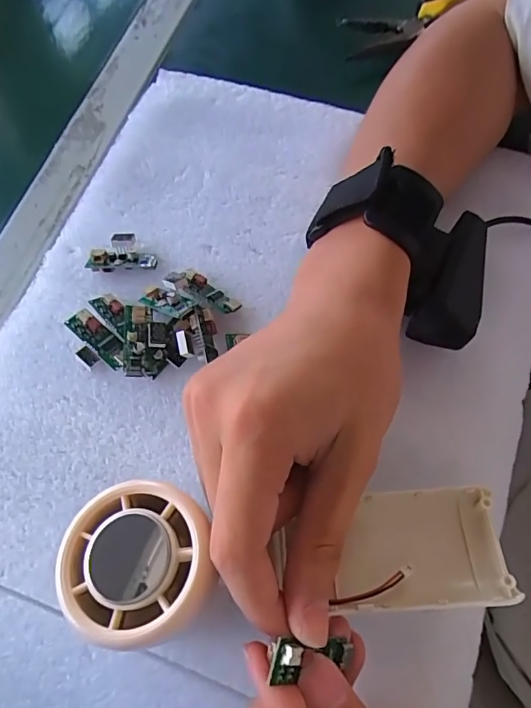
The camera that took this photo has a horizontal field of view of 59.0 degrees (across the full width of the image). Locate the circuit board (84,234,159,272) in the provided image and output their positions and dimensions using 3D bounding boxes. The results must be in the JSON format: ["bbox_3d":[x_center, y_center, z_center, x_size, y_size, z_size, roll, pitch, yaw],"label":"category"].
[{"bbox_3d":[-0.082,-0.060,0.272,0.037,0.010,0.025,-1,70,2],"label":"circuit board"}]

